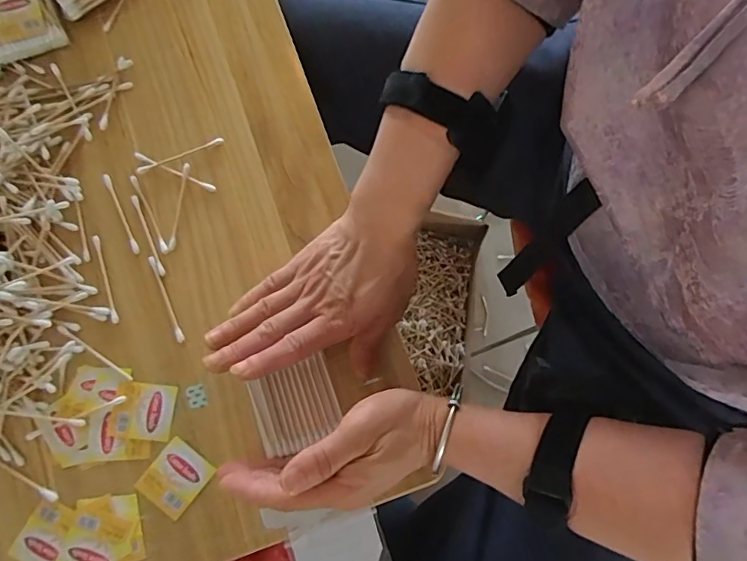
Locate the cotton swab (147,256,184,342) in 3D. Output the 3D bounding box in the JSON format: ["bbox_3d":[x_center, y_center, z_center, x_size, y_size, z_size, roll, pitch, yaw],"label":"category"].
[{"bbox_3d":[-0.161,0.014,0.404,0.006,0.004,0.072,-24,78,-6],"label":"cotton swab"}]

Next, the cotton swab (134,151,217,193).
[{"bbox_3d":[-0.164,-0.090,0.430,0.073,0.004,0.006,23,77,4],"label":"cotton swab"}]

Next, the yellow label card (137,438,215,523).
[{"bbox_3d":[-0.143,0.143,0.378,0.040,0.004,0.043,38,74,7],"label":"yellow label card"}]

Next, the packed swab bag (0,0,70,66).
[{"bbox_3d":[-0.301,-0.227,0.439,0.057,0.012,0.072,-23,92,-14],"label":"packed swab bag"}]

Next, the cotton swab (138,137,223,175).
[{"bbox_3d":[-0.161,-0.105,0.432,0.073,0.004,0.007,-25,78,-7],"label":"cotton swab"}]

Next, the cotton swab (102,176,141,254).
[{"bbox_3d":[-0.204,-0.054,0.420,0.006,0.004,0.072,-25,78,-7],"label":"cotton swab"}]

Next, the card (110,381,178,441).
[{"bbox_3d":[-0.172,0.098,0.390,0.043,0.004,0.040,7,77,-6],"label":"card"}]

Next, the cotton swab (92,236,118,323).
[{"bbox_3d":[-0.210,-0.001,0.409,0.005,0.004,0.072,-17,78,-5],"label":"cotton swab"}]

